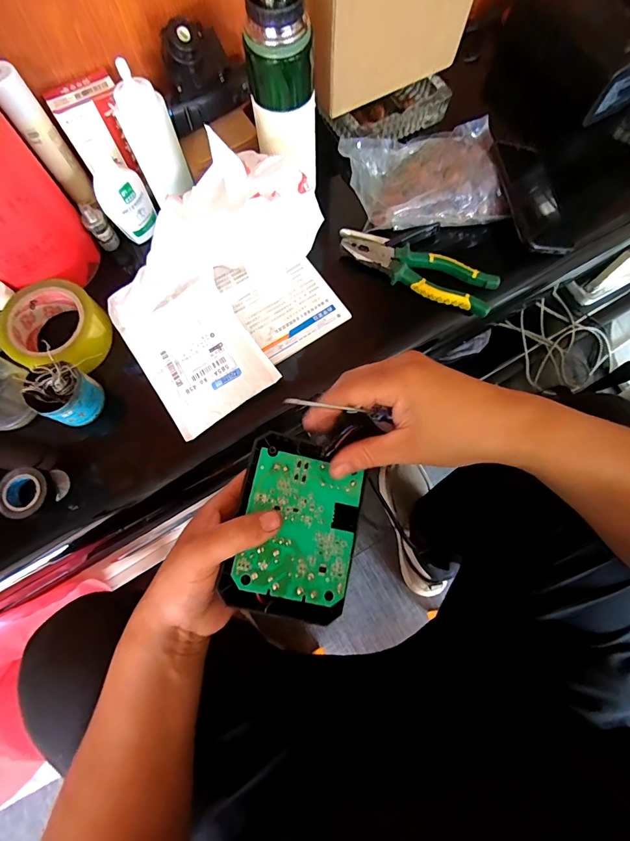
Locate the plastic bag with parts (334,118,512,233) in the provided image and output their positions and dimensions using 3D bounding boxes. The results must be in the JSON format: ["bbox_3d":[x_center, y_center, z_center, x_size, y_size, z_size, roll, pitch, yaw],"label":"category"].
[{"bbox_3d":[0.148,-0.318,0.483,0.214,0.052,0.153,-17,74,-3],"label":"plastic bag with parts"}]

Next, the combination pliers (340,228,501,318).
[{"bbox_3d":[0.122,-0.186,0.478,0.199,0.019,0.056,23,76,8],"label":"combination pliers"}]

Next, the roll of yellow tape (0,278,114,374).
[{"bbox_3d":[-0.300,-0.105,0.449,0.107,0.044,0.102,-1,74,2],"label":"roll of yellow tape"}]

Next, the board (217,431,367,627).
[{"bbox_3d":[-0.013,0.080,0.292,0.087,0.023,0.128,11,74,5],"label":"board"}]

